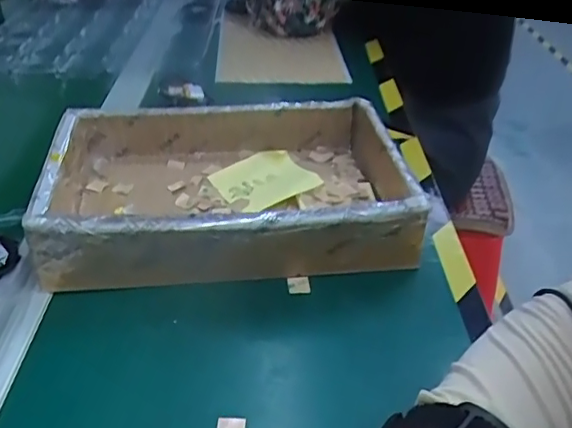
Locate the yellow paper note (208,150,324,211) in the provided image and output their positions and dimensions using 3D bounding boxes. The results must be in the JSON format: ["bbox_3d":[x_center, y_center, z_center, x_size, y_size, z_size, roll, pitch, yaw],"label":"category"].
[{"bbox_3d":[-0.018,-0.029,0.480,0.074,0.015,0.065,-13,39,-21],"label":"yellow paper note"}]

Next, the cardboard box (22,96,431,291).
[{"bbox_3d":[-0.044,-0.025,0.458,0.280,0.057,0.192,-6,37,-12],"label":"cardboard box"}]

